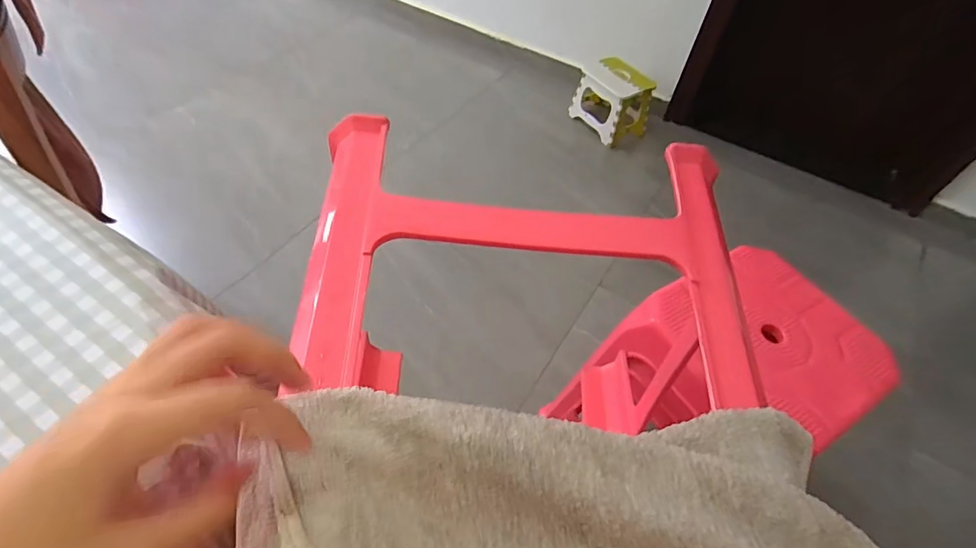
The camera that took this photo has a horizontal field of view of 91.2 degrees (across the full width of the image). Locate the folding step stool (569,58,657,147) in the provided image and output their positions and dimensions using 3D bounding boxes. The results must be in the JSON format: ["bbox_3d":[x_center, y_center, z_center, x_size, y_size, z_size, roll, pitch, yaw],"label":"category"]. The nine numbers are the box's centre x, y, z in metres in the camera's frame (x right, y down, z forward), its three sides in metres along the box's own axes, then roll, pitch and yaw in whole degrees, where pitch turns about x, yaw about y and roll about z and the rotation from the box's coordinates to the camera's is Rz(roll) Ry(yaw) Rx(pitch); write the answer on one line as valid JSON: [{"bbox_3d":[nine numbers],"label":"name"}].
[{"bbox_3d":[0.427,-0.601,1.639,0.177,0.217,0.220,-30,60,-24],"label":"folding step stool"}]

